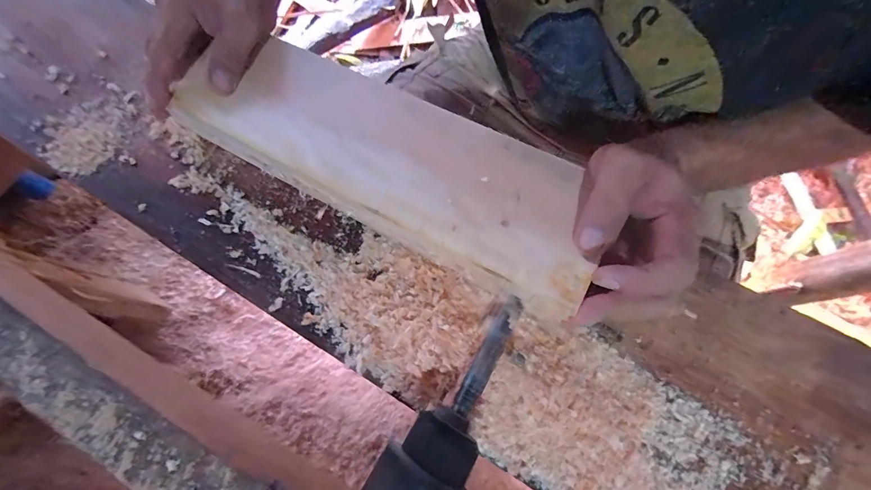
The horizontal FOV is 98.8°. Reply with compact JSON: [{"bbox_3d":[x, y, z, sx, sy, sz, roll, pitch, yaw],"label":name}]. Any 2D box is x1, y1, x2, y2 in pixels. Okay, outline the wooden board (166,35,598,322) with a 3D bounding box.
[{"bbox_3d":[-0.042,-0.074,0.310,0.355,0.034,0.113,29,77,13],"label":"wooden board"}]

